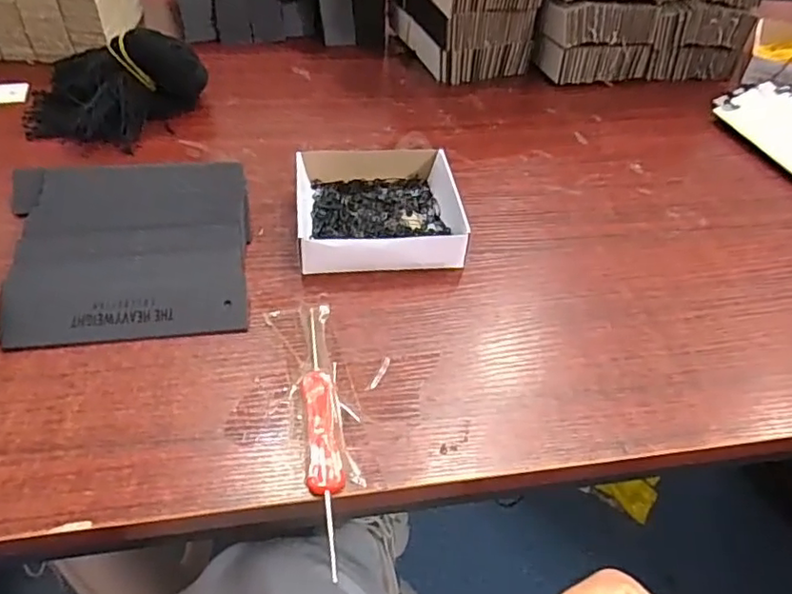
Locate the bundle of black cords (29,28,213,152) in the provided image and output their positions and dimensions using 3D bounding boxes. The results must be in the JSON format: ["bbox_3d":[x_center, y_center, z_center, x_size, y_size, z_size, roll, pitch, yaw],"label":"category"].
[{"bbox_3d":[-0.230,-0.165,0.469,0.143,0.065,0.086,-3,45,-7],"label":"bundle of black cords"}]

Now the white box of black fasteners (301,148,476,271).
[{"bbox_3d":[-0.010,-0.060,0.401,0.108,0.025,0.107,-2,45,-6],"label":"white box of black fasteners"}]

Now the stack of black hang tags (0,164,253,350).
[{"bbox_3d":[-0.162,-0.034,0.360,0.139,0.032,0.132,-4,45,-8],"label":"stack of black hang tags"}]

